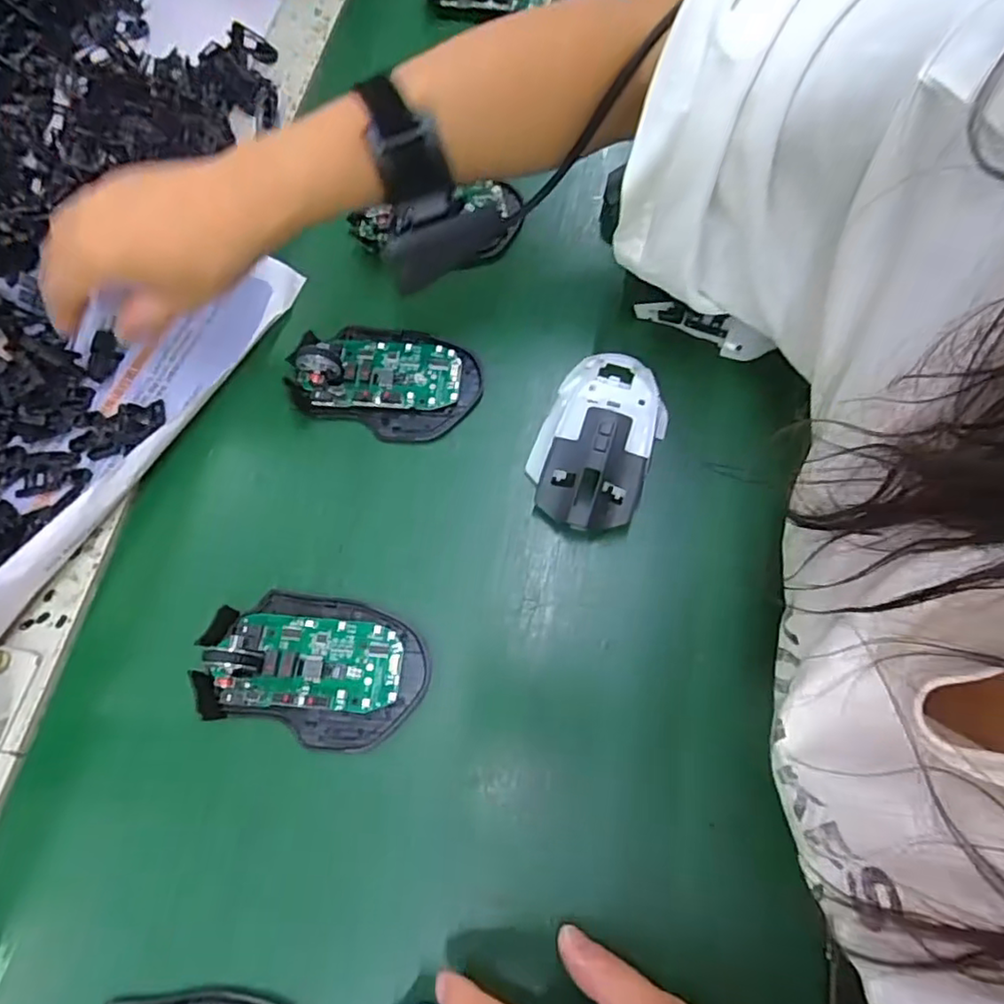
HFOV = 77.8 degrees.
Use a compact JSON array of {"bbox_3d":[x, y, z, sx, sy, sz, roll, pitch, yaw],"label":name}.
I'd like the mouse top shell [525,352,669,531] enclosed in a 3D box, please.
[{"bbox_3d":[0.057,-0.039,0.354,0.064,0.037,0.110,24,74,10],"label":"mouse top shell"}]

